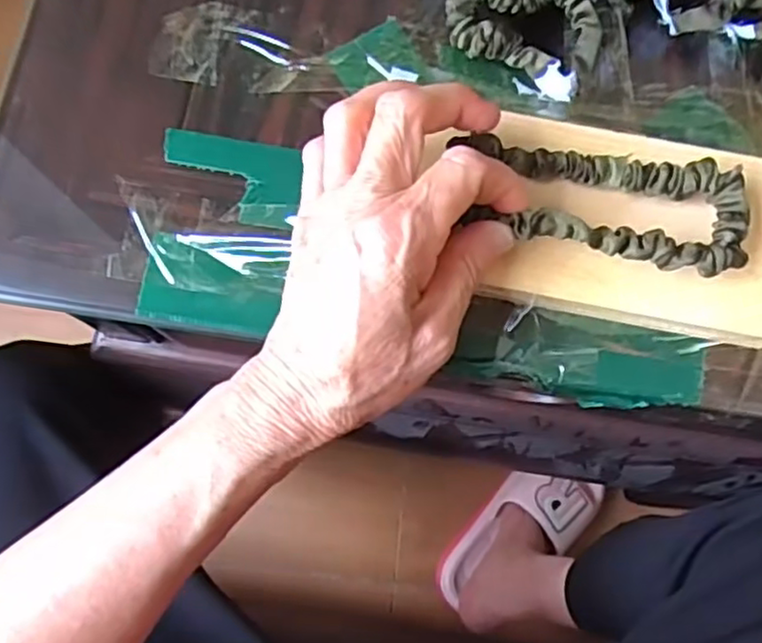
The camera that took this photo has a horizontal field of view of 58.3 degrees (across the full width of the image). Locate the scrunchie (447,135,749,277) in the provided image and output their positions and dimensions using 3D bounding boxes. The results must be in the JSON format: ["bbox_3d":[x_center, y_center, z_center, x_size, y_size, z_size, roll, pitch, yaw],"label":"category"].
[{"bbox_3d":[0.089,-0.048,0.277,0.114,0.014,0.048,8,72,0],"label":"scrunchie"}]

